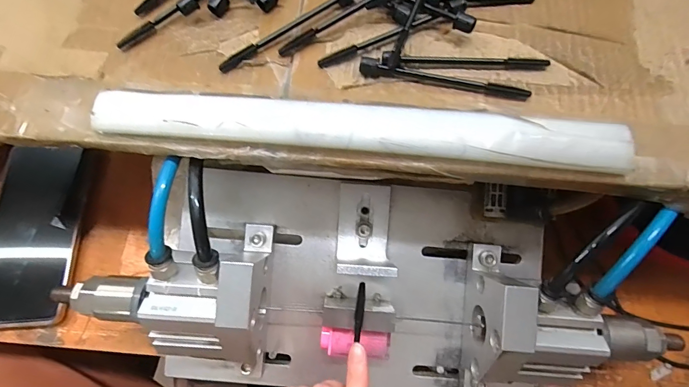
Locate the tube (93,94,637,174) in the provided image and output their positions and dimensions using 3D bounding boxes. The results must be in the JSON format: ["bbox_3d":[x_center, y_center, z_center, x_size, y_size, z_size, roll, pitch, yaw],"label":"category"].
[{"bbox_3d":[0.007,-0.034,0.207,0.288,0.015,0.023,5,67,1],"label":"tube"}]

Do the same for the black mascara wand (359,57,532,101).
[{"bbox_3d":[0.059,-0.068,0.222,0.099,0.010,0.010,11,67,3],"label":"black mascara wand"}]

